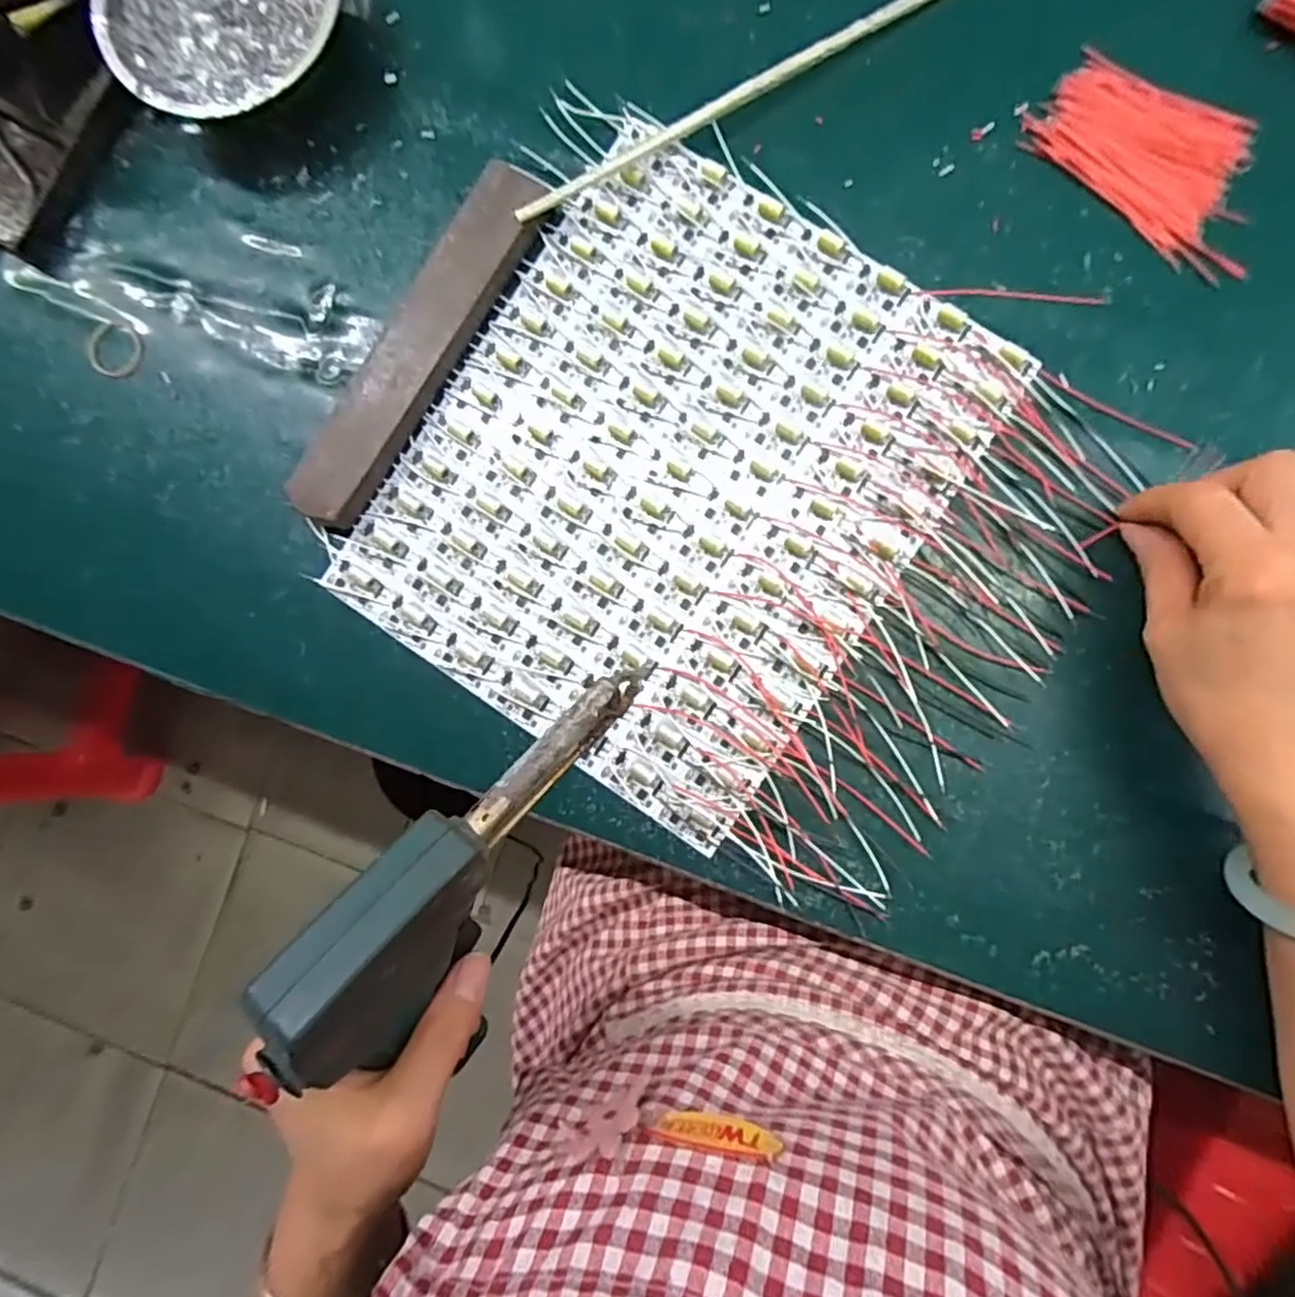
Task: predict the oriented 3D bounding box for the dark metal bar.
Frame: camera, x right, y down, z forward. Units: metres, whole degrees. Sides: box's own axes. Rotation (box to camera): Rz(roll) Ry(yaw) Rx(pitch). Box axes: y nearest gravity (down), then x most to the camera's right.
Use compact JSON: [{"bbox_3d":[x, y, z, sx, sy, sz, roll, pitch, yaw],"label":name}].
[{"bbox_3d":[-0.115,-0.154,0.348,0.034,0.021,0.200,32,91,5],"label":"dark metal bar"}]

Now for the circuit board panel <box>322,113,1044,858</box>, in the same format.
[{"bbox_3d":[0.011,-0.086,0.343,0.242,0.006,0.282,34,90,4],"label":"circuit board panel"}]

